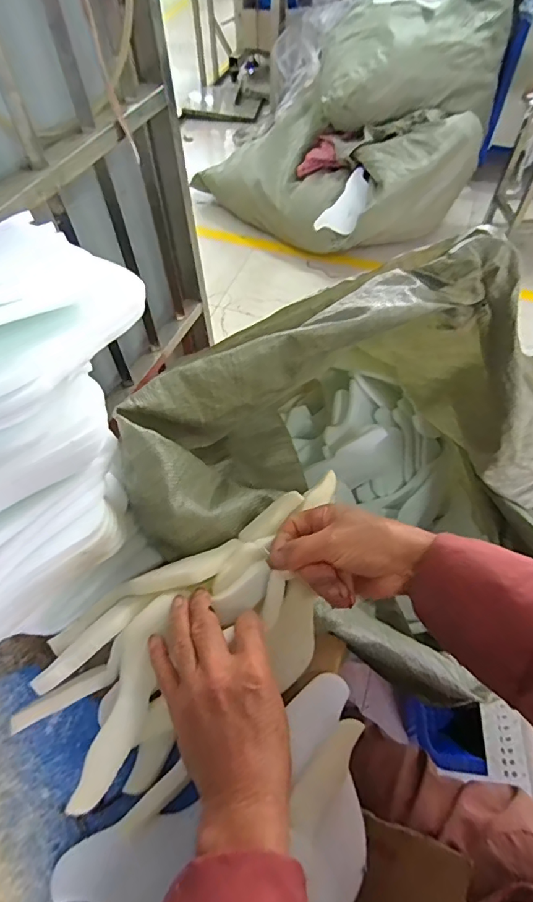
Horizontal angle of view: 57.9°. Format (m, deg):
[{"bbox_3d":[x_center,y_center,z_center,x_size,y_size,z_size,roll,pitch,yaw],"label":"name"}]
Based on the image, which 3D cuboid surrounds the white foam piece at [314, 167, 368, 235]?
[{"bbox_3d":[0.272,-0.873,1.681,0.148,0.033,0.217,26,104,21],"label":"white foam piece"}]

